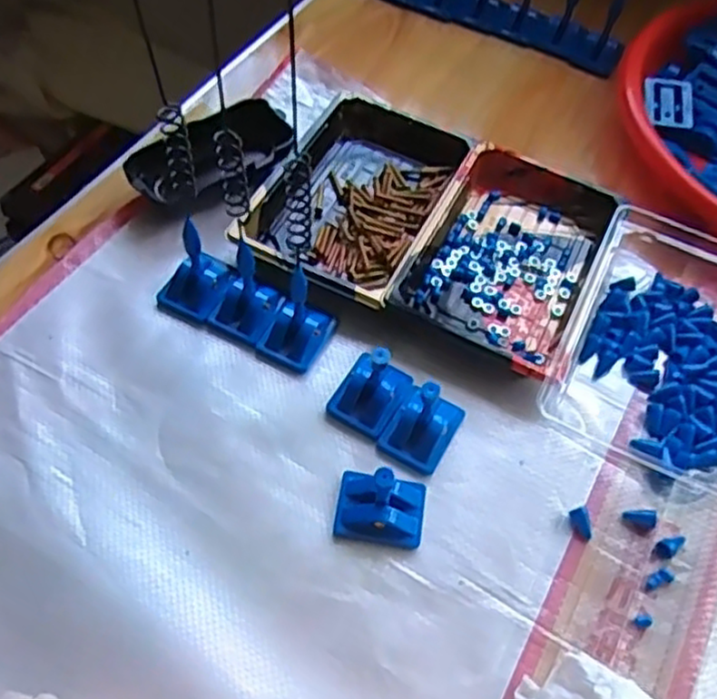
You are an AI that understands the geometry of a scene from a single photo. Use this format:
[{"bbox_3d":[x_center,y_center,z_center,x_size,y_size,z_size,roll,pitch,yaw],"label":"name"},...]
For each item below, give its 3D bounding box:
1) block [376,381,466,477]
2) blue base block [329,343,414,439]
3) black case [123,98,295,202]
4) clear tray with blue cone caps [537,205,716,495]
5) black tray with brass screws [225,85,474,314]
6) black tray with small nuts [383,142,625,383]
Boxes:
[{"bbox_3d":[0.035,0.035,0.378,0.033,0.044,0.040,28,59,14],"label":"block"},{"bbox_3d":[0.007,0.017,0.386,0.035,0.043,0.038,28,59,14],"label":"blue base block"},{"bbox_3d":[-0.096,-0.127,0.475,0.108,0.030,0.044,-31,64,-22],"label":"black case"},{"bbox_3d":[0.191,-0.012,0.425,0.119,0.030,0.176,23,58,11],"label":"clear tray with blue cone caps"},{"bbox_3d":[0.002,-0.104,0.474,0.108,0.024,0.171,25,58,12],"label":"black tray with brass screws"},{"bbox_3d":[0.096,-0.061,0.453,0.102,0.025,0.167,23,58,11],"label":"black tray with small nuts"}]

